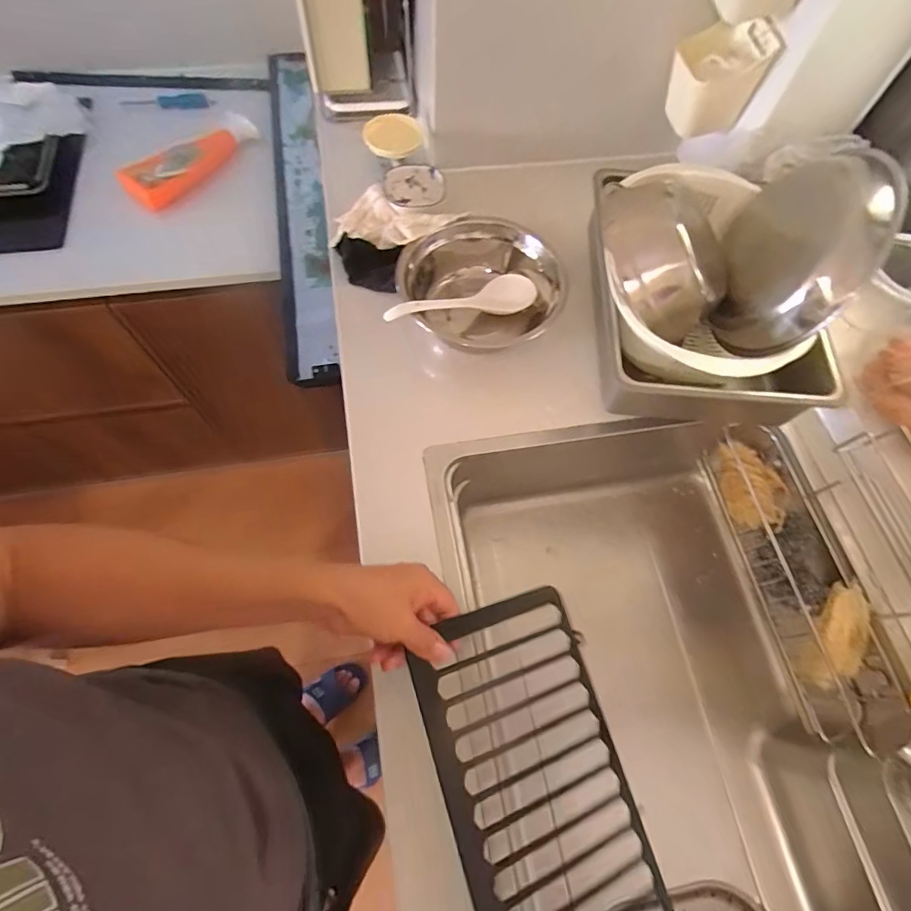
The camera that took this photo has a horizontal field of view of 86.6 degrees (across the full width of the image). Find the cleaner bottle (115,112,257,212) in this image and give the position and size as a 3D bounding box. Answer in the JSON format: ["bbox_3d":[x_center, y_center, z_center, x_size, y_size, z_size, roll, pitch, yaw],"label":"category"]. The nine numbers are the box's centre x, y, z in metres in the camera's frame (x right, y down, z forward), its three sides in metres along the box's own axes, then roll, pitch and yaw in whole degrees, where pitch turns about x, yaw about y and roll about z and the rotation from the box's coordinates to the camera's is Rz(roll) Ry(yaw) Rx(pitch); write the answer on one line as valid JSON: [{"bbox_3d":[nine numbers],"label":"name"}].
[{"bbox_3d":[-0.422,-0.484,0.787,0.084,0.040,0.234,30,68,10],"label":"cleaner bottle"}]

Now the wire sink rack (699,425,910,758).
[{"bbox_3d":[0.415,0.140,0.595,0.074,0.104,0.367,-10,67,-7],"label":"wire sink rack"}]

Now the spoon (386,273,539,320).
[{"bbox_3d":[0.007,-0.202,0.613,0.213,0.031,0.054,-16,66,-29],"label":"spoon"}]

